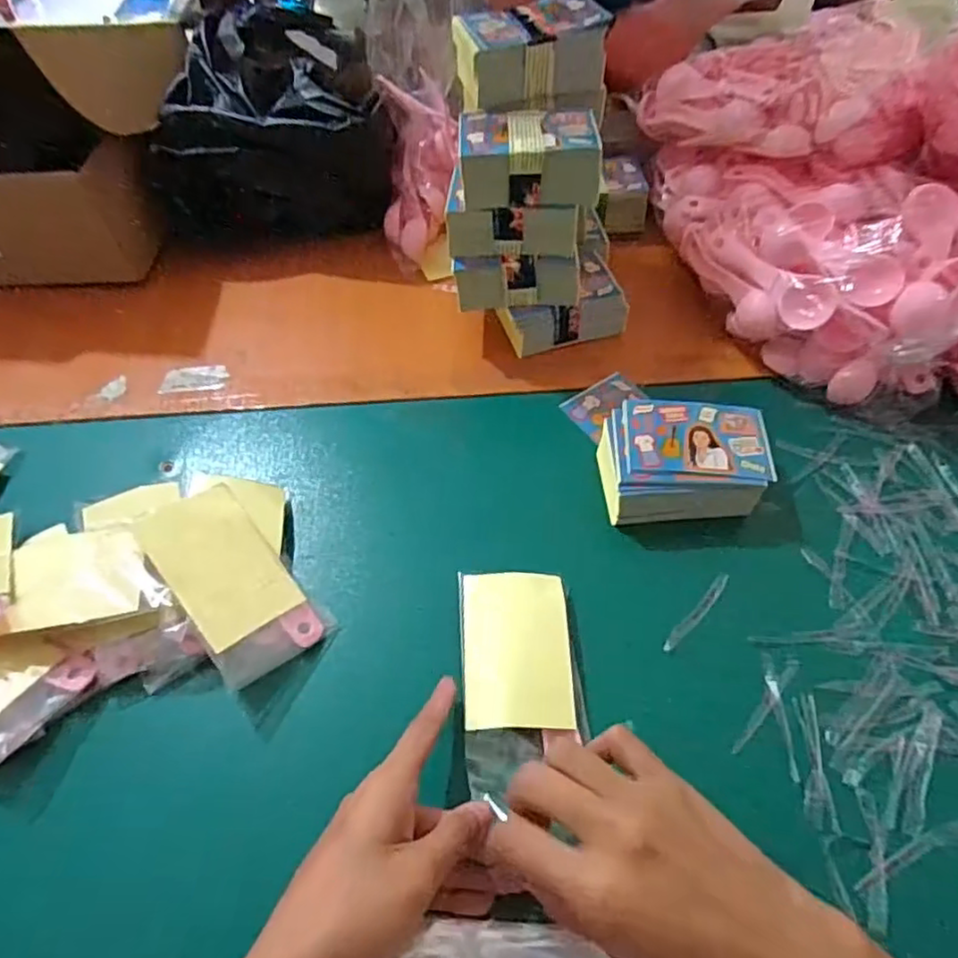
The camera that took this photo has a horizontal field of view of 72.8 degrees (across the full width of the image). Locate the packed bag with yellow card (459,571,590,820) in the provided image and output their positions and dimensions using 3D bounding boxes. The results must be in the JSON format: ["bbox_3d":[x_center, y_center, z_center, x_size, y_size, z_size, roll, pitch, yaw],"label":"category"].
[{"bbox_3d":[0.024,0.109,0.363,0.065,0.005,0.122,-3,56,-1],"label":"packed bag with yellow card"}]

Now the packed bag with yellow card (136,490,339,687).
[{"bbox_3d":[-0.146,0.058,0.384,0.066,0.012,0.115,-32,78,-40],"label":"packed bag with yellow card"}]

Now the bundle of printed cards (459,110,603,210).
[{"bbox_3d":[0.033,-0.221,0.446,0.093,0.038,0.060,-1,55,-1],"label":"bundle of printed cards"}]

